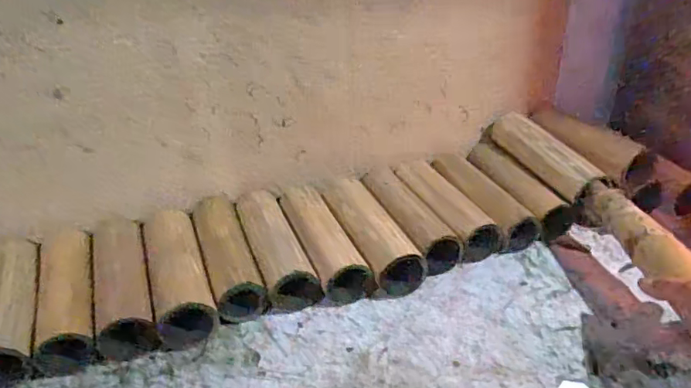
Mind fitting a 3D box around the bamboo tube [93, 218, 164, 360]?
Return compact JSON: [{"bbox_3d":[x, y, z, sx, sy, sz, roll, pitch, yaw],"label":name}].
[{"bbox_3d":[-0.235,0.097,0.566,0.055,0.052,0.186,-13,33,-19],"label":"bamboo tube"}]

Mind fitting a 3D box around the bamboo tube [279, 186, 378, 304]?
[{"bbox_3d":[-0.028,0.057,0.623,0.057,0.049,0.188,-13,32,-19],"label":"bamboo tube"}]

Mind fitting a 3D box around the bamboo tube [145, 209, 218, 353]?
[{"bbox_3d":[-0.185,0.089,0.587,0.056,0.050,0.195,-13,33,-19],"label":"bamboo tube"}]

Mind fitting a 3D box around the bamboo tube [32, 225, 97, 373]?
[{"bbox_3d":[-0.292,0.107,0.564,0.053,0.050,0.189,-12,31,-17],"label":"bamboo tube"}]

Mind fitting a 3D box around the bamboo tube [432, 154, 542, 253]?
[{"bbox_3d":[0.173,0.009,0.699,0.059,0.051,0.191,-12,32,-17],"label":"bamboo tube"}]

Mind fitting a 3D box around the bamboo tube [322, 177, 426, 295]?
[{"bbox_3d":[0.024,0.049,0.644,0.060,0.059,0.204,-13,30,-19],"label":"bamboo tube"}]

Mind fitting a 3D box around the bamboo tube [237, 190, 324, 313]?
[{"bbox_3d":[-0.083,0.064,0.621,0.054,0.052,0.178,-13,32,-18],"label":"bamboo tube"}]

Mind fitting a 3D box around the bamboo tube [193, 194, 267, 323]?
[{"bbox_3d":[-0.136,0.072,0.612,0.052,0.050,0.183,-12,32,-18],"label":"bamboo tube"}]

